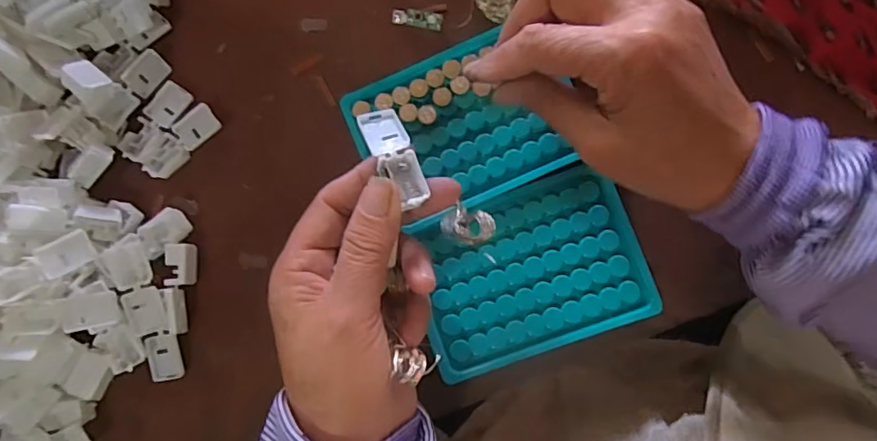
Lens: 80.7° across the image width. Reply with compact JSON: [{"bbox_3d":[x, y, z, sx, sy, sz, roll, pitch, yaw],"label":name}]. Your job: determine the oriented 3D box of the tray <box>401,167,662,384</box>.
[{"bbox_3d":[0.052,0.029,0.304,0.128,0.009,0.096,-20,82,3],"label":"tray"}]

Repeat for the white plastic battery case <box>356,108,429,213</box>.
[{"bbox_3d":[-0.021,-0.031,0.248,0.020,0.010,0.055,-19,69,-18],"label":"white plastic battery case"}]

